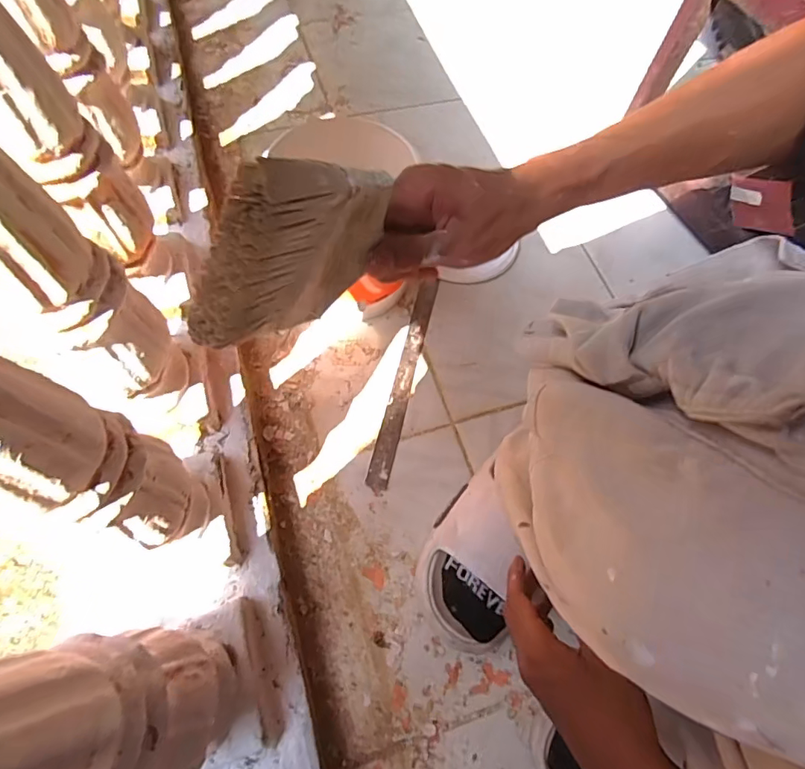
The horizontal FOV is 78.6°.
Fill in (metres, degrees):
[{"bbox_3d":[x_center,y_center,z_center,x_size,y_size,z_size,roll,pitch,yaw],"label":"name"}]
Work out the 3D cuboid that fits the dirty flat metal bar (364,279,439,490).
[{"bbox_3d":[0.004,-0.014,0.654,0.026,0.006,0.311,14,64,3],"label":"dirty flat metal bar"}]

